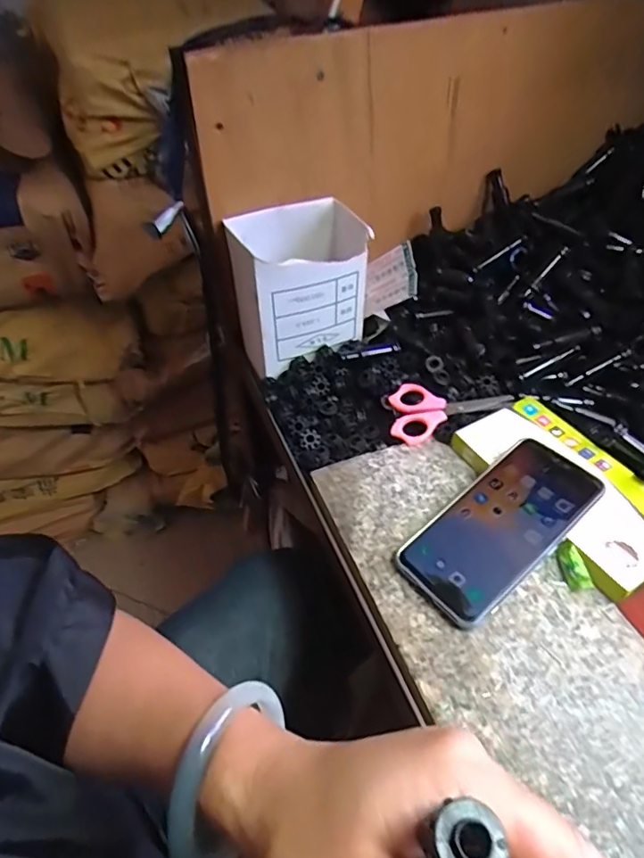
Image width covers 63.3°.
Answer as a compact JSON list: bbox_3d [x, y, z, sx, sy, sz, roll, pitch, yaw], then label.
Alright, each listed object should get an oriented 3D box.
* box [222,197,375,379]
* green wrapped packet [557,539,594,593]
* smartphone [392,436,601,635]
[{"bbox_3d":[-0.014,-0.146,0.524,0.132,0.123,0.080,-18,47,-15],"label":"box"},{"bbox_3d":[0.181,0.099,0.375,0.013,0.014,0.032,-5,46,-2],"label":"green wrapped packet"},{"bbox_3d":[0.131,0.070,0.385,0.154,0.010,0.075,-37,52,-19],"label":"smartphone"}]

